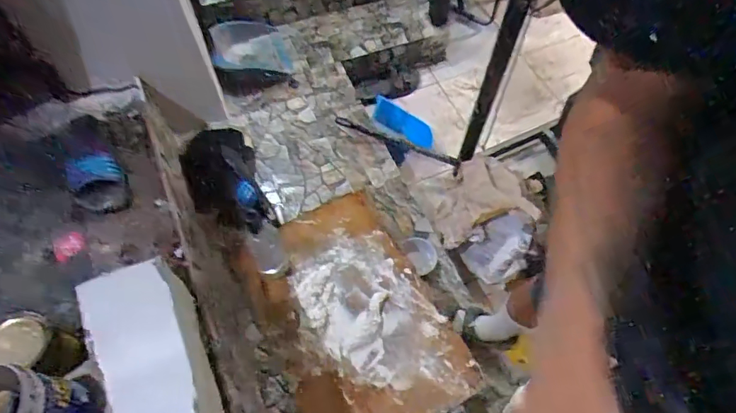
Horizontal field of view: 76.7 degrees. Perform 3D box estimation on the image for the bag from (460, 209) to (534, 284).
[{"bbox_3d":[0.391,0.121,1.355,0.157,0.072,0.241,47,114,20],"label":"bag"}]

